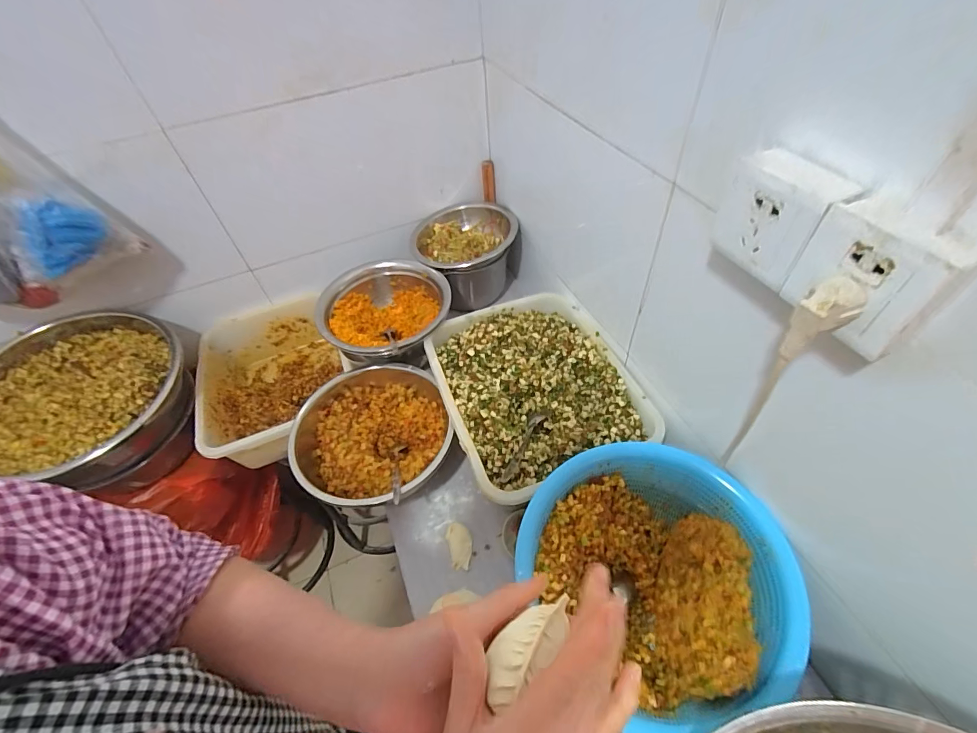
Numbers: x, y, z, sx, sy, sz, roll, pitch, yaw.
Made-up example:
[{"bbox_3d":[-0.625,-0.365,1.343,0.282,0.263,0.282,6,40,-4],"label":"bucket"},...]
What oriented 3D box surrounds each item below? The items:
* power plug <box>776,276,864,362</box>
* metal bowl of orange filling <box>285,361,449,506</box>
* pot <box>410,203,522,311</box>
[{"bbox_3d":[0.253,-0.031,0.325,0.039,0.073,0.025,-13,46,-7],"label":"power plug"},{"bbox_3d":[-0.201,0.116,0.745,0.258,0.091,0.262,-3,45,3],"label":"metal bowl of orange filling"},{"bbox_3d":[-0.049,-0.249,1.000,0.236,0.174,0.219,-3,45,3],"label":"pot"}]

